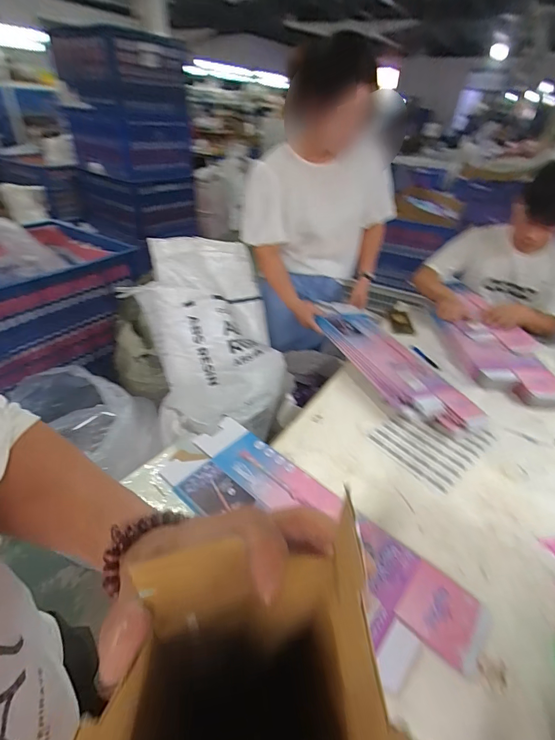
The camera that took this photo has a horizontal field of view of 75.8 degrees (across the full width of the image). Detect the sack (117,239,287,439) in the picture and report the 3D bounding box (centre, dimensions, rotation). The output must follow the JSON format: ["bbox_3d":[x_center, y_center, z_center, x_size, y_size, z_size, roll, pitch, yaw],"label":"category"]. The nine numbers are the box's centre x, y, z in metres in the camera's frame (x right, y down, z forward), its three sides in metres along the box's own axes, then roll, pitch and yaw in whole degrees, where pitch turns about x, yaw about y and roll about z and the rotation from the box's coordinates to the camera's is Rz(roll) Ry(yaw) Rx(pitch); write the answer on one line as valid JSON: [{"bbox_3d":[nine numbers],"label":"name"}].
[{"bbox_3d":[-0.203,-0.116,1.047,0.416,0.442,0.342,-6,37,-13],"label":"sack"}]

